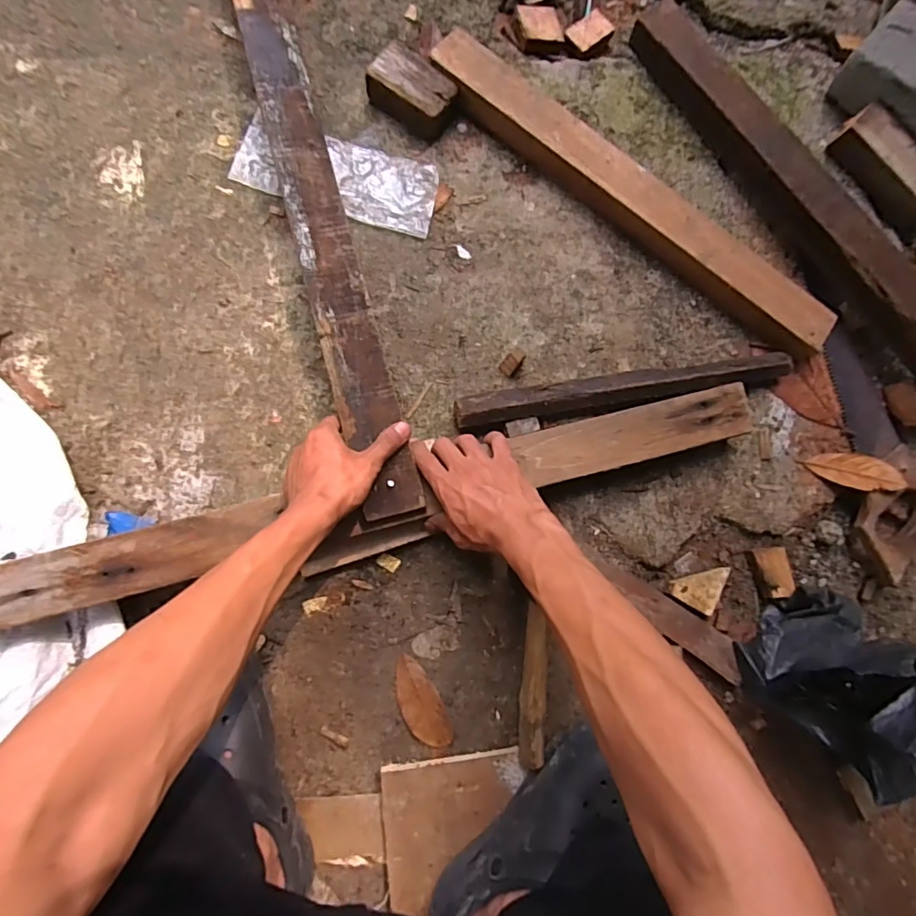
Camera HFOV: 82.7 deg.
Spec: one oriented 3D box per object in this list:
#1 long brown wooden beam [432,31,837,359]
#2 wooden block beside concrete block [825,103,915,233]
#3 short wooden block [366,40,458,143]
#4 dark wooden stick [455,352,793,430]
[{"bbox_3d":[0.208,-0.313,0.627,0.565,0.042,0.072,38,82,0],"label":"long brown wooden beam"},{"bbox_3d":[0.560,-0.375,0.674,0.161,0.044,0.064,43,82,1],"label":"wooden block beside concrete block"},{"bbox_3d":[-0.054,-0.438,0.623,0.100,0.042,0.064,36,82,0],"label":"short wooden block"},{"bbox_3d":[0.192,-0.079,0.604,0.393,0.037,0.036,-10,85,-6],"label":"dark wooden stick"}]

